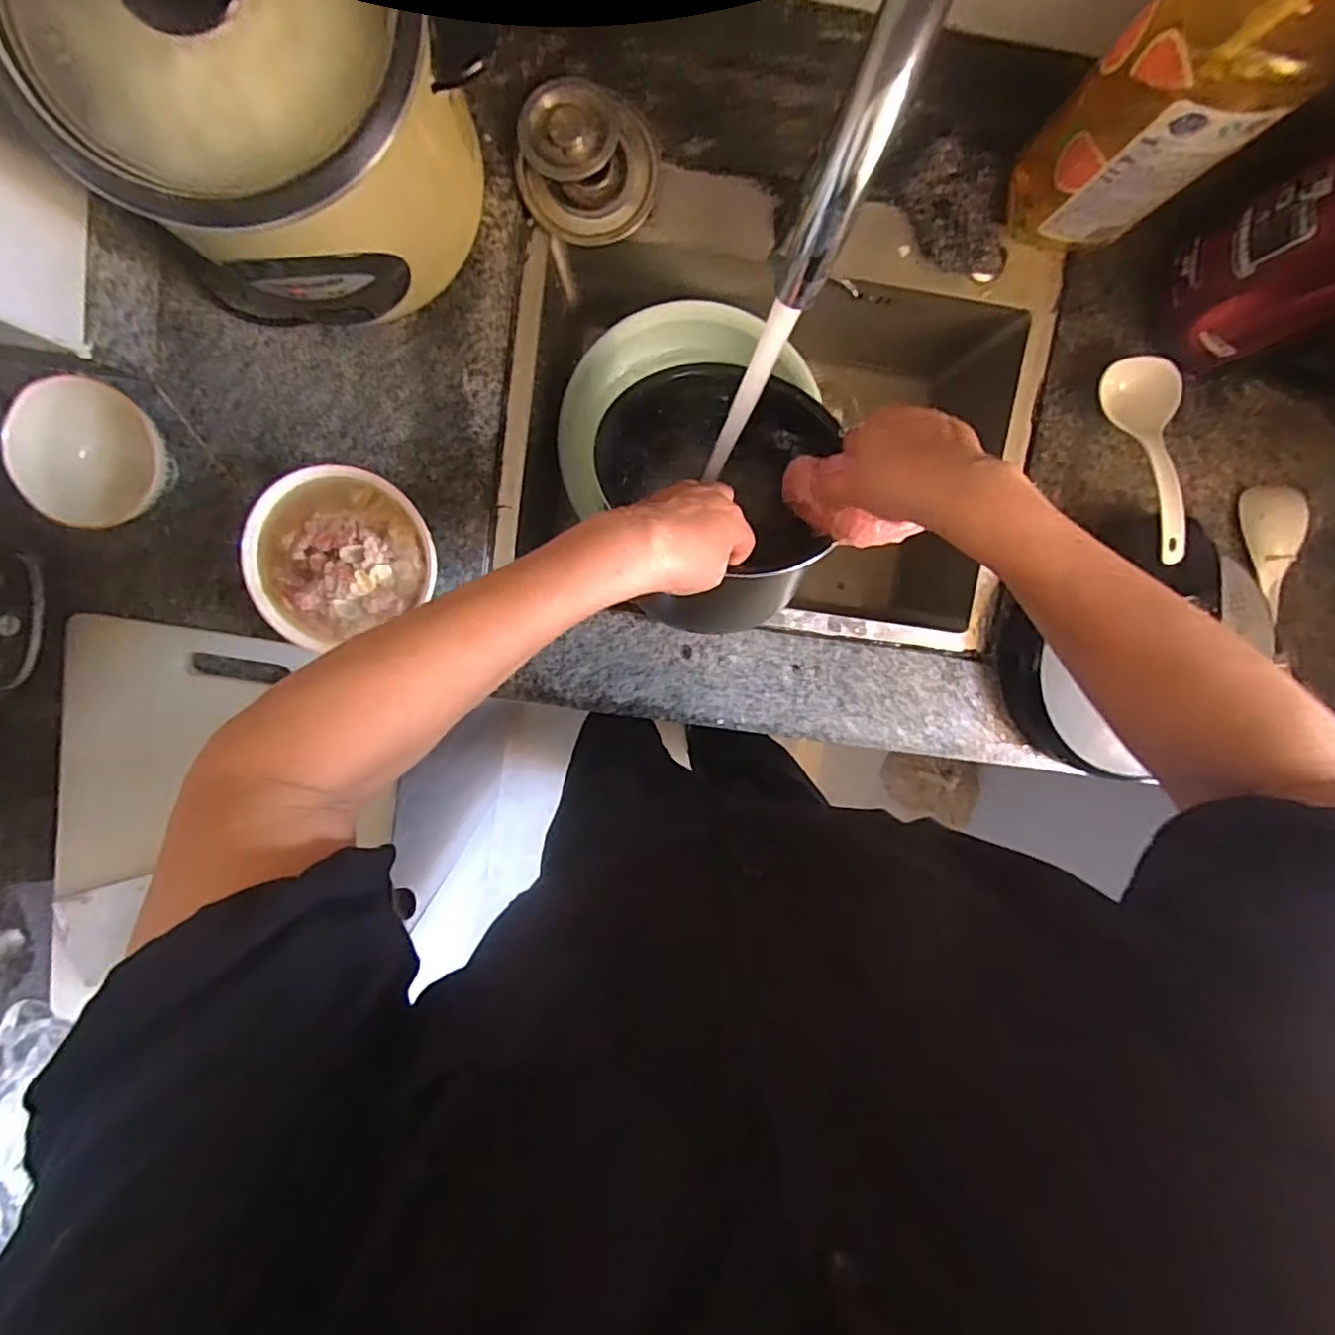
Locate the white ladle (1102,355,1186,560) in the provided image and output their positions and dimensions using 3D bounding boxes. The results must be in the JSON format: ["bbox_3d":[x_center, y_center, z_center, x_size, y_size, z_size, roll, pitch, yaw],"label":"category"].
[{"bbox_3d":[0.437,-0.189,0.561,0.053,0.027,0.188,-5,80,-1],"label":"white ladle"}]

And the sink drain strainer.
[{"bbox_3d":[-0.068,-0.435,0.541,0.116,0.035,0.104,18,96,-4],"label":"sink drain strainer"}]

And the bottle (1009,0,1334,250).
[{"bbox_3d":[0.352,-0.393,0.420,0.122,0.294,0.073,12,87,-11],"label":"bottle"}]

